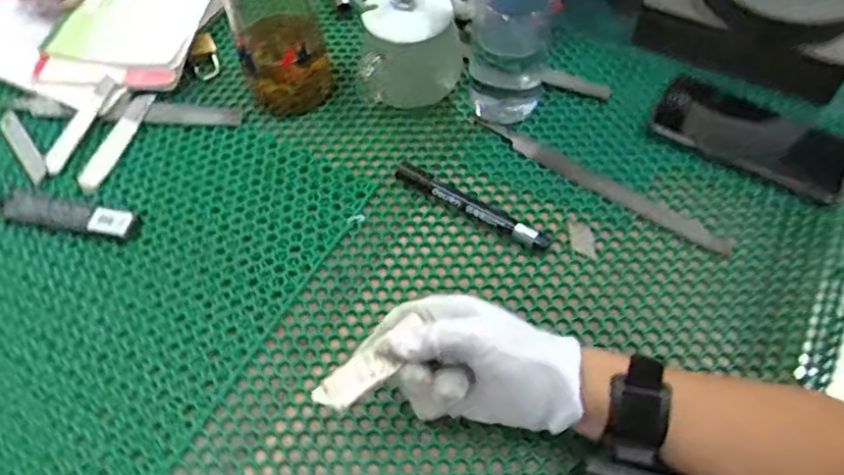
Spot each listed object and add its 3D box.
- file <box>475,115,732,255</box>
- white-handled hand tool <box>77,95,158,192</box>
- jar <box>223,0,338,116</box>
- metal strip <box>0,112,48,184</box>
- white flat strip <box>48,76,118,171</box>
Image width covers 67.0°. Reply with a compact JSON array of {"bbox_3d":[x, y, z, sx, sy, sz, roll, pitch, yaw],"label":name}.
[{"bbox_3d":[0.152,-0.049,0.554,0.236,0.005,0.024,32,64,19],"label":"file"},{"bbox_3d":[-0.279,-0.089,0.580,0.020,0.008,0.109,14,59,9],"label":"white-handled hand tool"},{"bbox_3d":[-0.125,-0.192,0.549,0.075,0.172,0.075,0,58,0],"label":"jar"},{"bbox_3d":[-0.365,-0.086,0.582,0.016,0.004,0.101,-34,64,-19],"label":"metal strip"},{"bbox_3d":[-0.313,-0.106,0.586,0.022,0.005,0.108,16,65,11],"label":"white flat strip"}]

